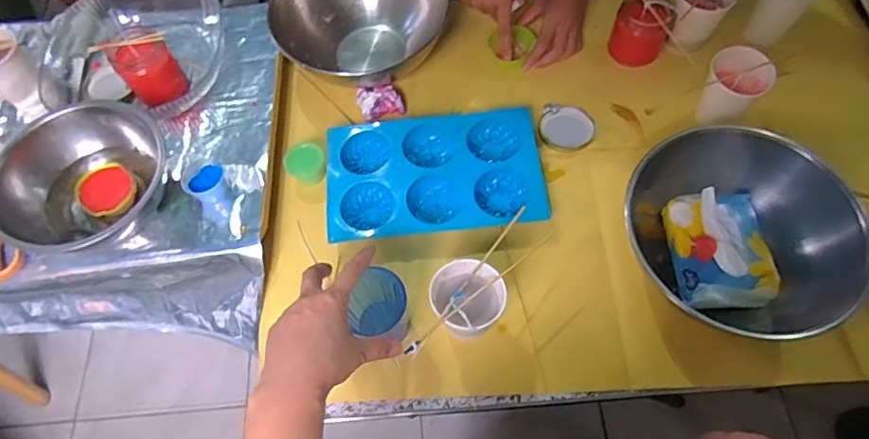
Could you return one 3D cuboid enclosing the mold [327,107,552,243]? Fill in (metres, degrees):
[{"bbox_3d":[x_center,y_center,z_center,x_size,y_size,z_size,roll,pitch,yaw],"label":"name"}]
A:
[{"bbox_3d":[0.001,-0.056,0.674,0.261,0.032,0.155,-5,64,0],"label":"mold"}]

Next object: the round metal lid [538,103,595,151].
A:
[{"bbox_3d":[0.176,-0.125,0.718,0.071,0.004,0.068,-1,64,2],"label":"round metal lid"}]

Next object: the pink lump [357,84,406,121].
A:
[{"bbox_3d":[-0.073,-0.161,0.738,0.059,0.031,0.045,-15,64,-5],"label":"pink lump"}]

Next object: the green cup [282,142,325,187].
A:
[{"bbox_3d":[-0.162,-0.069,0.692,0.048,0.036,0.049,-1,64,2],"label":"green cup"}]

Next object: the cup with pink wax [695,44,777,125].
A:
[{"bbox_3d":[0.368,-0.163,0.673,0.073,0.080,0.063,40,72,19],"label":"cup with pink wax"}]

